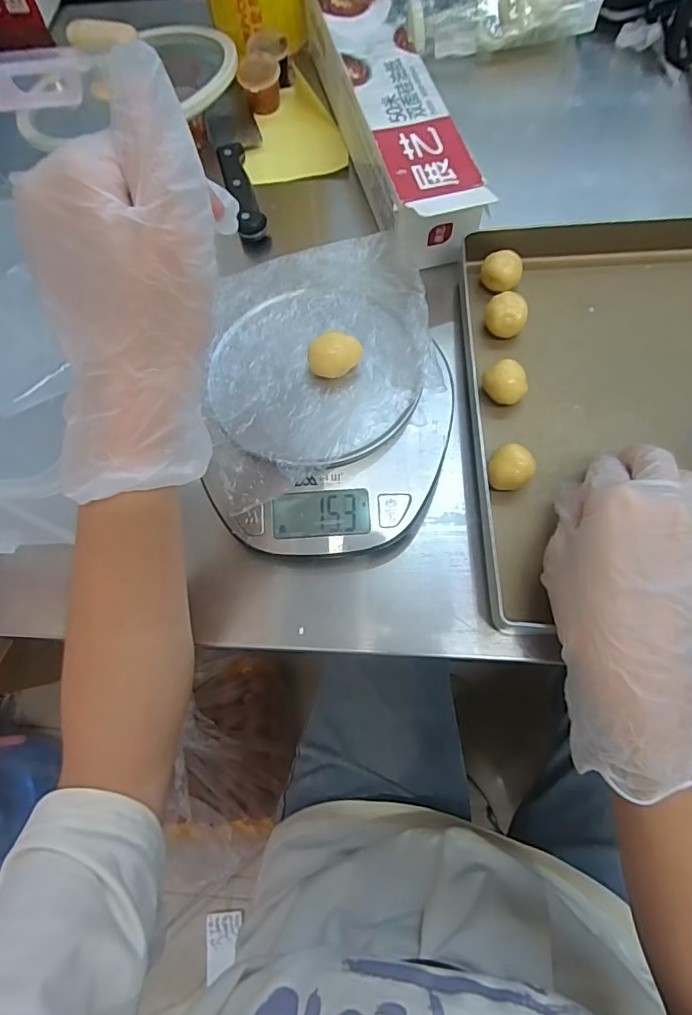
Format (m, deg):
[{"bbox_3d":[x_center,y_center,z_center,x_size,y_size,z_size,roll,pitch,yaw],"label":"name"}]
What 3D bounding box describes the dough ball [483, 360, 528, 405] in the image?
[{"bbox_3d":[0.104,-0.080,0.326,0.023,0.025,0.023,-2,68,5],"label":"dough ball"}]

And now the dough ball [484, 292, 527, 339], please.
[{"bbox_3d":[0.111,-0.132,0.346,0.027,0.023,0.026,-2,68,5],"label":"dough ball"}]

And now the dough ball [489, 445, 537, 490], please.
[{"bbox_3d":[0.099,-0.021,0.303,0.024,0.024,0.025,-2,68,5],"label":"dough ball"}]

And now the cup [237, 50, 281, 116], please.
[{"bbox_3d":[-0.079,-0.391,0.459,0.036,0.030,0.041,-12,68,1],"label":"cup"}]

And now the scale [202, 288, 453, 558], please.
[{"bbox_3d":[-0.011,-0.063,0.315,0.150,0.040,0.178,-5,68,1],"label":"scale"}]

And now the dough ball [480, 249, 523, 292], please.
[{"bbox_3d":[0.109,-0.164,0.351,0.026,0.022,0.025,-2,68,5],"label":"dough ball"}]

